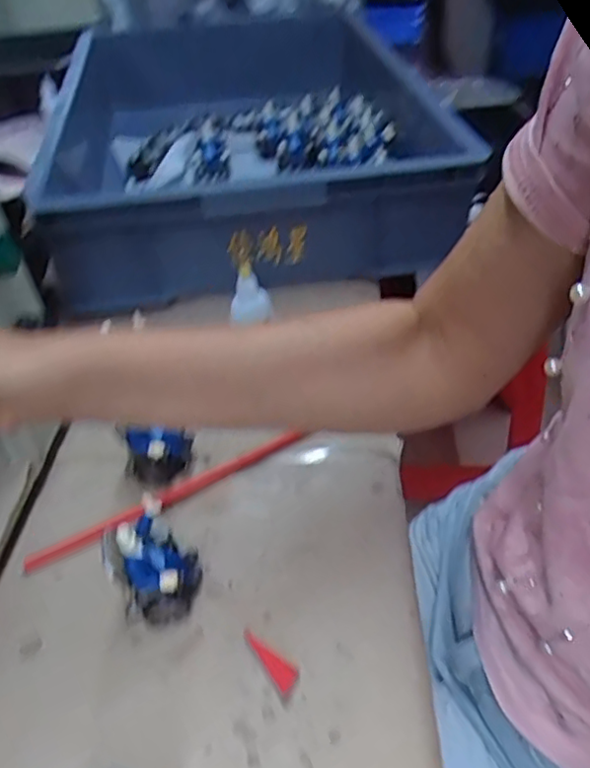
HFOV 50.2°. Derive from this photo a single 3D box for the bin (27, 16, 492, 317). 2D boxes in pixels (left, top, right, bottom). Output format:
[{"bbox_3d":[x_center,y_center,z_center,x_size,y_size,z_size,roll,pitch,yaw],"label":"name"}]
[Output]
[{"bbox_3d":[-0.048,-0.336,0.794,0.452,0.127,0.632,-10,42,-4],"label":"bin"}]

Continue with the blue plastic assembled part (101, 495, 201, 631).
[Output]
[{"bbox_3d":[-0.086,0.103,0.372,0.047,0.062,0.054,-24,45,-19],"label":"blue plastic assembled part"}]

